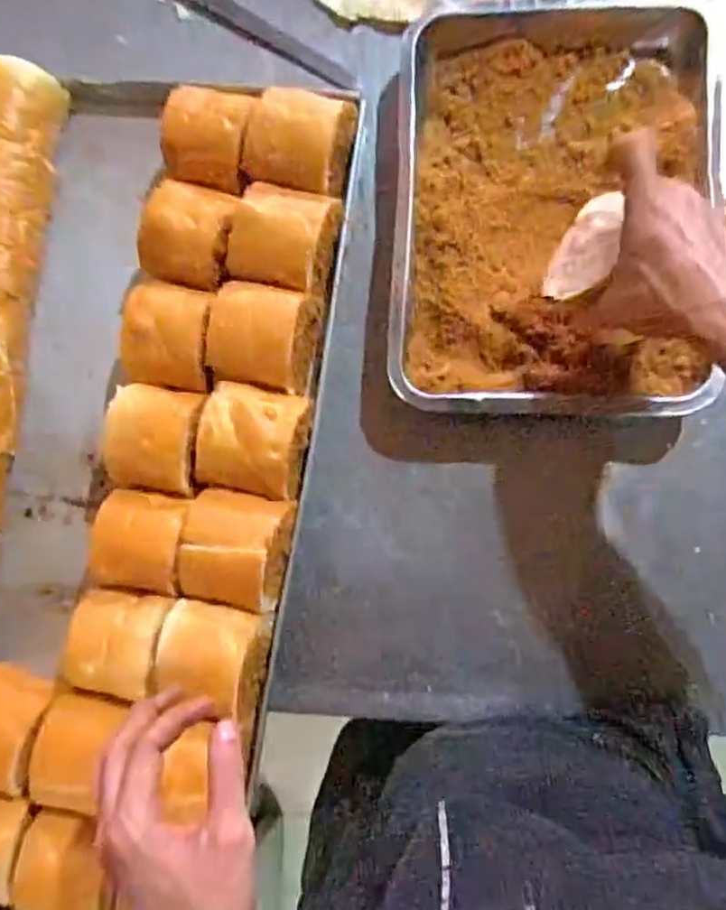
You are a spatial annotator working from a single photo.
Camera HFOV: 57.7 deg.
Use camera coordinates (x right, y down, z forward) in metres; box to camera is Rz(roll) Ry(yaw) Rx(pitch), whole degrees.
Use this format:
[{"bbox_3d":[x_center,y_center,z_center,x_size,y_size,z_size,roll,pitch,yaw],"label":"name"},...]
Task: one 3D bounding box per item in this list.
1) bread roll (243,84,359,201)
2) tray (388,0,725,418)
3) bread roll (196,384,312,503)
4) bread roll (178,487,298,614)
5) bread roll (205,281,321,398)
[{"bbox_3d":[-0.053,-0.262,0.559,0.081,0.071,0.083,13,86,8],"label":"bread roll"},{"bbox_3d":[0.158,-0.210,0.549,0.254,0.046,0.355,2,84,7],"label":"tray"},{"bbox_3d":[-0.085,-0.010,0.542,0.077,0.072,0.082,-1,84,7],"label":"bread roll"},{"bbox_3d":[-0.101,0.073,0.516,0.074,0.048,0.086,11,86,8],"label":"bread roll"},{"bbox_3d":[-0.081,-0.095,0.541,0.081,0.060,0.082,11,86,8],"label":"bread roll"}]

